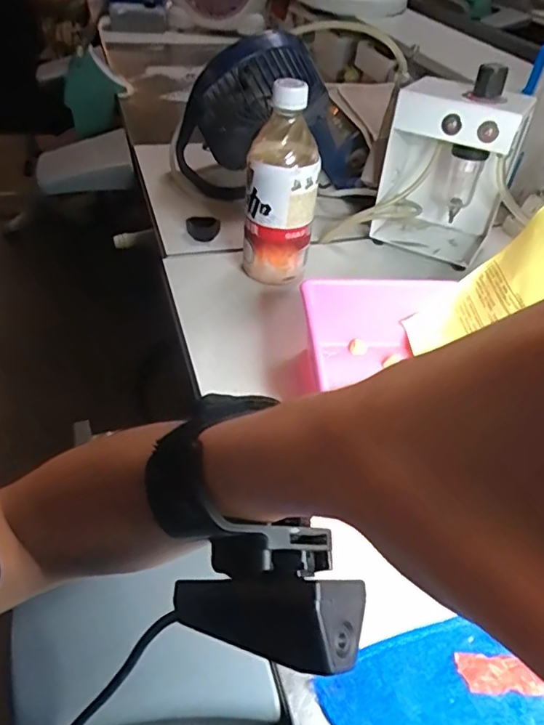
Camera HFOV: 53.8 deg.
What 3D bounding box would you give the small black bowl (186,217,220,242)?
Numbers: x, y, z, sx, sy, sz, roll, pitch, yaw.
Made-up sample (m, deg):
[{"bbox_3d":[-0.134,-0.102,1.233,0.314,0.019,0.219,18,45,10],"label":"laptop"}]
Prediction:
[{"bbox_3d":[-0.081,-0.160,0.634,0.031,0.018,0.036,-22,50,-27],"label":"small black bowl"}]

